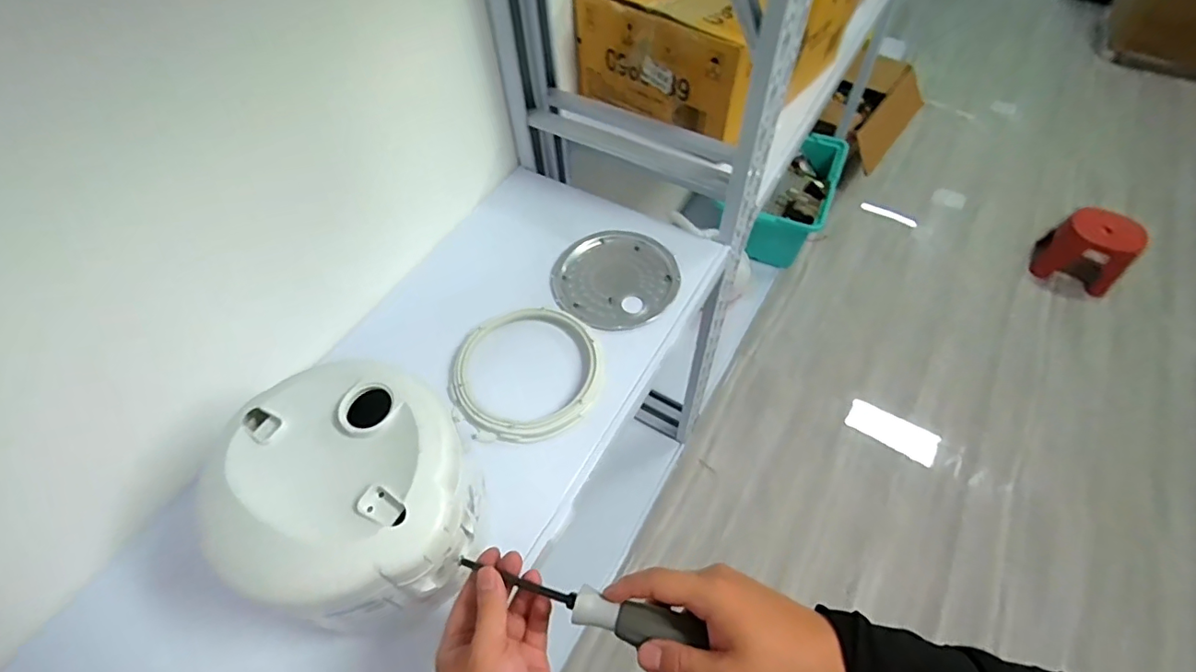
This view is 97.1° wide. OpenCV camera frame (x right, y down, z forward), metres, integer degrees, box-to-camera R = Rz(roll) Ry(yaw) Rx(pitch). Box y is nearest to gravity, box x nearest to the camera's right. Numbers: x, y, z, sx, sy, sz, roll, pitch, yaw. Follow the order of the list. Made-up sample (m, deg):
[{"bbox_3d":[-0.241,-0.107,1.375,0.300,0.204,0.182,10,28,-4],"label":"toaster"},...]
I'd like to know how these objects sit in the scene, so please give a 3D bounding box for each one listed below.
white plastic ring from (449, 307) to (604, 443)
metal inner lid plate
[{"bbox_3d":[-0.096,0.047,0.698,0.197,0.021,0.185,-1,56,2],"label":"white plastic ring"},{"bbox_3d":[0.027,-0.091,0.792,0.182,0.014,0.181,-1,56,2],"label":"metal inner lid plate"}]

